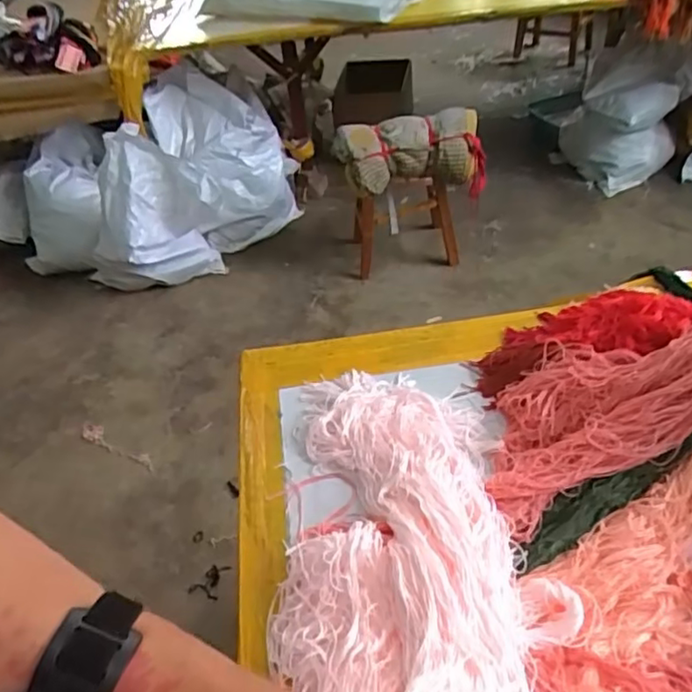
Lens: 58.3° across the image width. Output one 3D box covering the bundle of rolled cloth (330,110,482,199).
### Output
[{"bbox_3d":[0.181,-0.535,1.702,0.431,0.220,0.172,-4,41,-15],"label":"bundle of rolled cloth"}]

